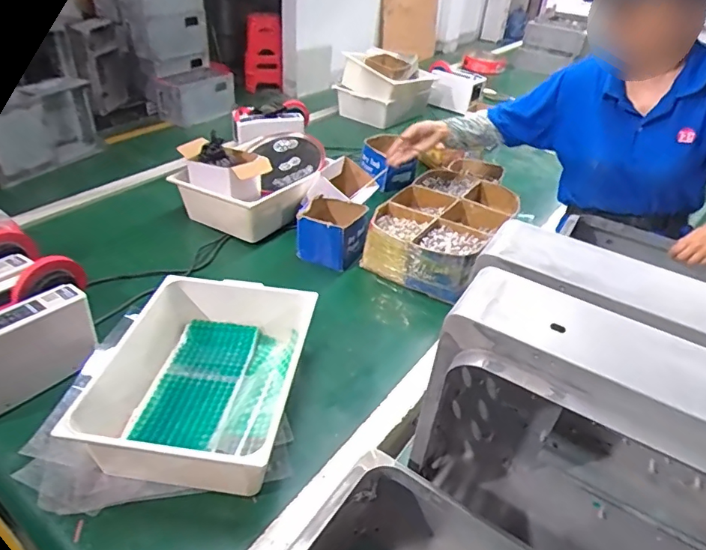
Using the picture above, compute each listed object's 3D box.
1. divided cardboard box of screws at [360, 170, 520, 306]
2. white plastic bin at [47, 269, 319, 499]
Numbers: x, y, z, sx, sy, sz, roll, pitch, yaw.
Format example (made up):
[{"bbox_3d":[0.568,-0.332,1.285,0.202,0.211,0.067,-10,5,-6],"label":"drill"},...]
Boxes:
[{"bbox_3d":[0.213,-0.116,1.248,0.255,0.118,0.450,24,41,24],"label":"divided cardboard box of screws"},{"bbox_3d":[-0.238,0.159,0.810,0.299,0.111,0.364,7,37,3],"label":"white plastic bin"}]

